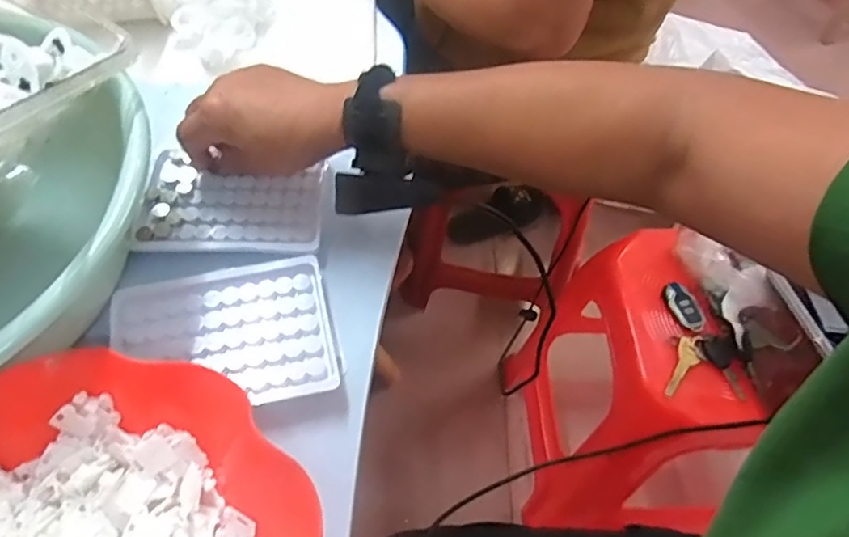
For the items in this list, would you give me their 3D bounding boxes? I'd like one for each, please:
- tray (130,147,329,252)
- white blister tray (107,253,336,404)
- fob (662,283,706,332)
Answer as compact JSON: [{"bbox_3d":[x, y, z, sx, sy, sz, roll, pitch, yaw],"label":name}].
[{"bbox_3d":[-0.137,-0.047,0.428,0.128,0.010,0.081,2,56,-2],"label":"tray"},{"bbox_3d":[-0.124,0.043,0.369,0.131,0.009,0.093,-8,57,-9],"label":"white blister tray"},{"bbox_3d":[0.298,0.044,0.686,0.029,0.015,0.064,-12,57,-12],"label":"fob"}]

